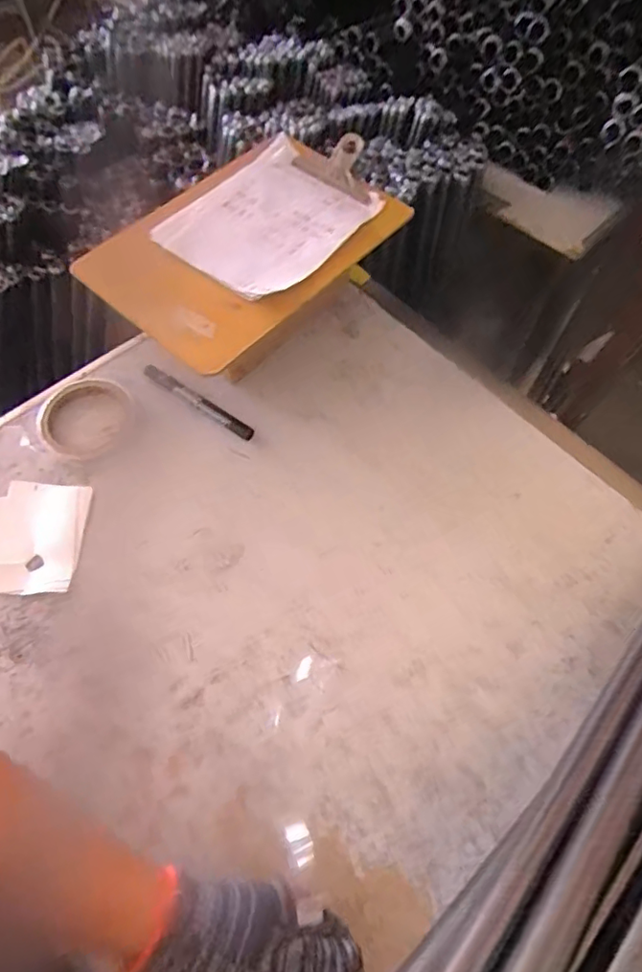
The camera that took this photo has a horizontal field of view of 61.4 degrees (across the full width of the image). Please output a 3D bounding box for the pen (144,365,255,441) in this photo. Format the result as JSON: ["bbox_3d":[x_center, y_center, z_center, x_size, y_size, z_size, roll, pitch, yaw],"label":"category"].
[{"bbox_3d":[-0.129,-0.089,0.566,0.139,0.010,0.015,31,66,14],"label":"pen"}]

